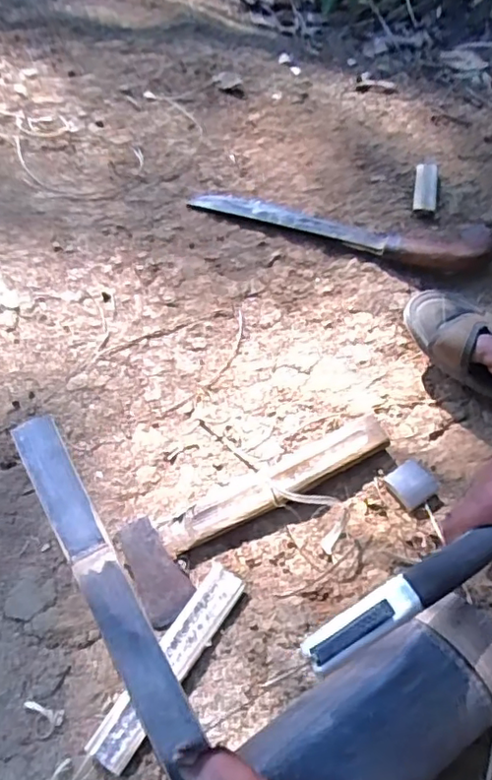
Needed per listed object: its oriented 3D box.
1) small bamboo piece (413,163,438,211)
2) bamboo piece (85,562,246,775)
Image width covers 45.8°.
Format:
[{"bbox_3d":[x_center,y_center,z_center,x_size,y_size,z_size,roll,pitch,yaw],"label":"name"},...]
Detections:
[{"bbox_3d":[0.248,-0.281,0.801,0.030,0.015,0.101,12,56,6],"label":"small bamboo piece"},{"bbox_3d":[-0.059,0.215,0.463,0.033,0.013,0.163,30,60,17],"label":"bamboo piece"}]

